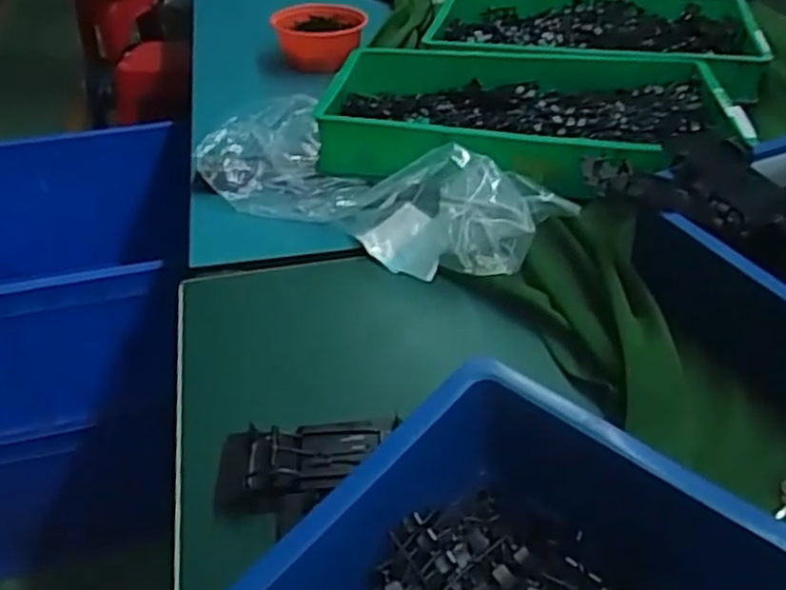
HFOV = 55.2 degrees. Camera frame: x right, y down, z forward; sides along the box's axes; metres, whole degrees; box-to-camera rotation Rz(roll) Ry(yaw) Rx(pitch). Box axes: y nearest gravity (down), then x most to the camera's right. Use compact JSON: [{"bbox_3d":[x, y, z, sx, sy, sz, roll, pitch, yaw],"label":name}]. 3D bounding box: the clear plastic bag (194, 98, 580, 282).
[{"bbox_3d":[-0.055,-0.161,0.968,0.540,0.099,0.217,30,48,33],"label":"clear plastic bag"}]

